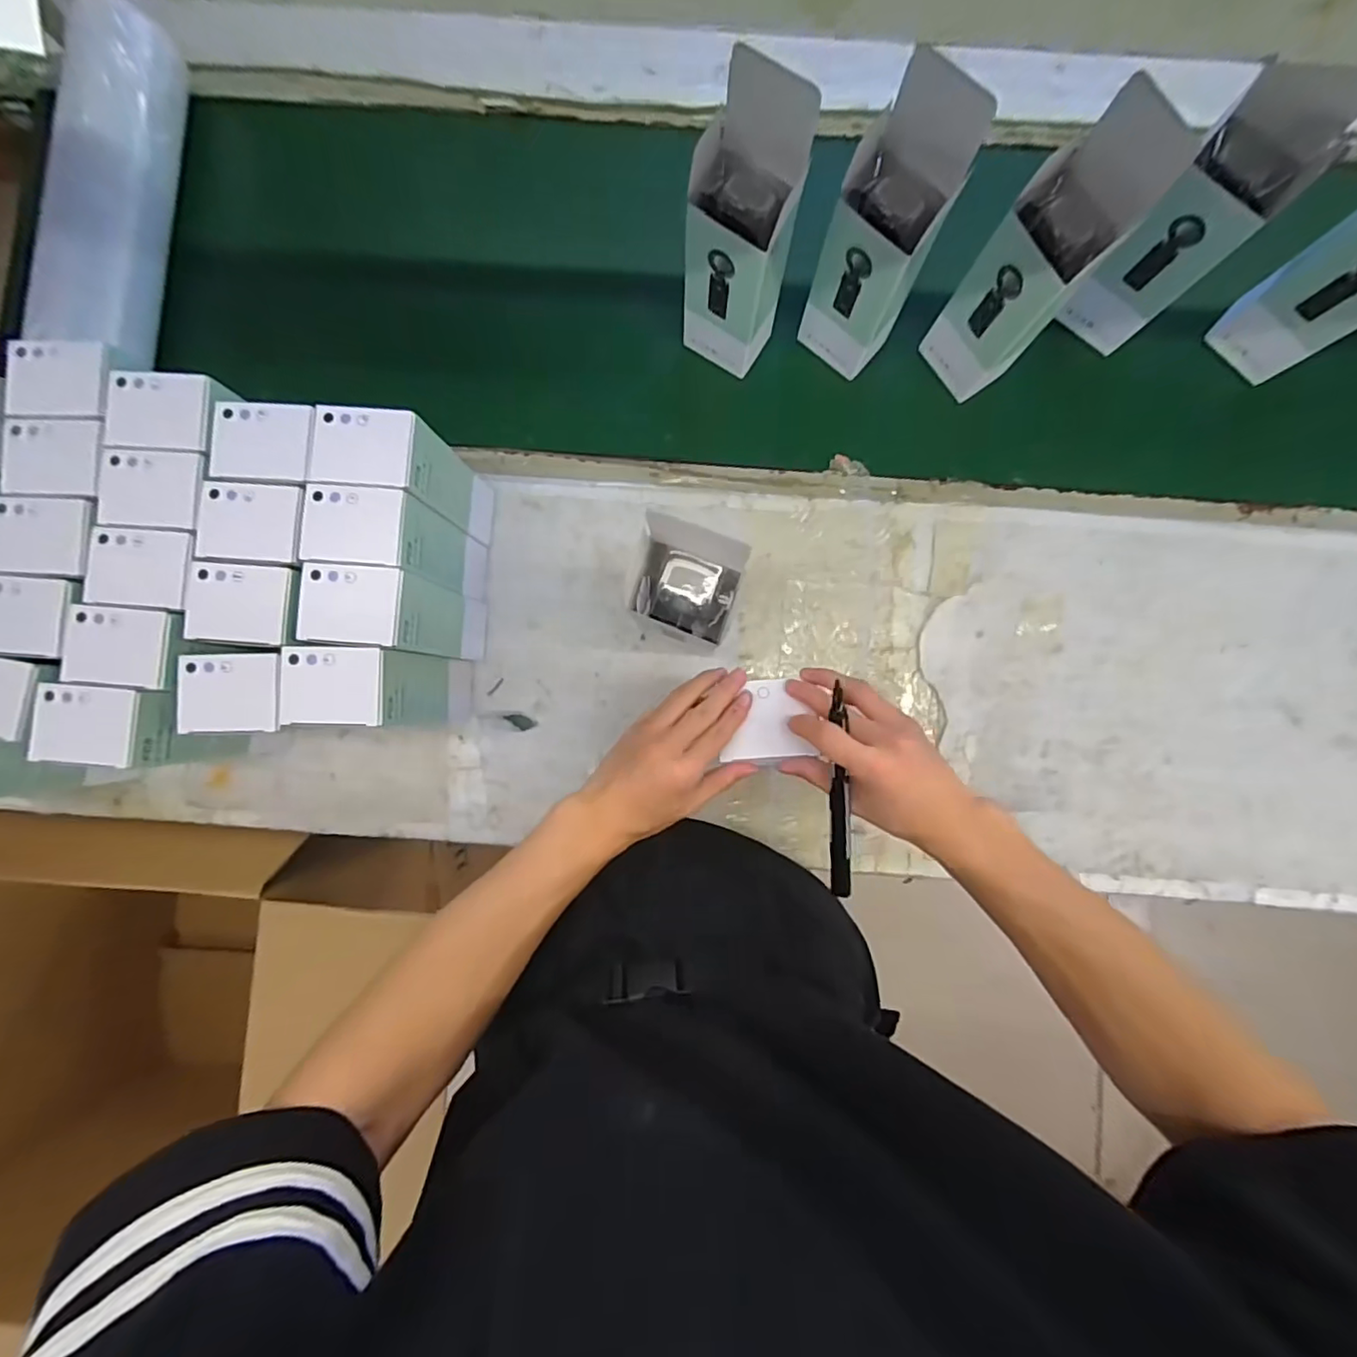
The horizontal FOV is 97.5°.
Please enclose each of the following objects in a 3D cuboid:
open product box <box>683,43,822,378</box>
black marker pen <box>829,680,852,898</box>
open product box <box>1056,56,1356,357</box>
[{"bbox_3d":[0.058,-0.397,0.544,0.086,0.234,0.083,23,87,2],"label":"open product box"},{"bbox_3d":[0.116,0.086,0.430,0.014,0.009,0.160,-5,102,-1],"label":"black marker pen"},{"bbox_3d":[0.468,-0.411,0.554,0.084,0.237,0.064,38,87,3],"label":"open product box"}]

